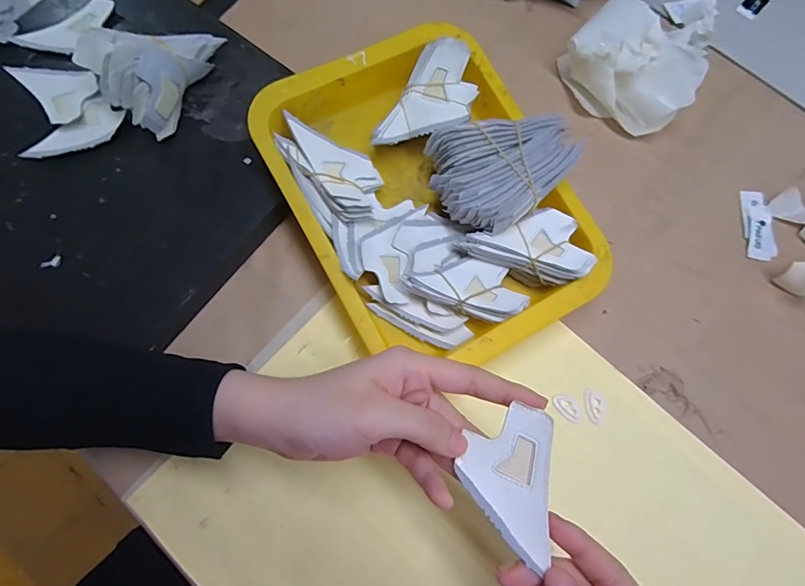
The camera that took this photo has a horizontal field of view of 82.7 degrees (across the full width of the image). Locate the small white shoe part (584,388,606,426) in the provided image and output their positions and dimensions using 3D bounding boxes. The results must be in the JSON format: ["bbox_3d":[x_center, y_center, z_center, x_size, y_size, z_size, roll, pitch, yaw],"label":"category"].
[{"bbox_3d":[0.147,0.086,0.348,0.014,0.004,0.025,4,75,-1],"label":"small white shoe part"}]

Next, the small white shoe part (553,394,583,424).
[{"bbox_3d":[0.127,0.088,0.348,0.025,0.004,0.015,37,77,8],"label":"small white shoe part"}]

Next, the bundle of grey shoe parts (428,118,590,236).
[{"bbox_3d":[0.072,-0.088,0.338,0.100,0.034,0.077,1,75,-2],"label":"bundle of grey shoe parts"}]

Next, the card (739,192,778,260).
[{"bbox_3d":[0.308,-0.060,0.395,0.027,0.004,0.063,2,75,-1],"label":"card"}]

